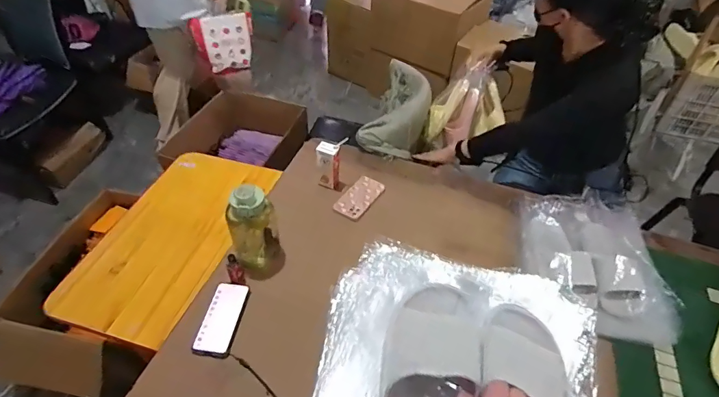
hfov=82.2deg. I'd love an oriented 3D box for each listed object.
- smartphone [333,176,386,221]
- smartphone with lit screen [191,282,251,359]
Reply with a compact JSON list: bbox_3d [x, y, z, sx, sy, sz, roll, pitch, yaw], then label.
[{"bbox_3d":[0.001,-0.004,1.178,0.081,0.016,0.154,29,51,19],"label":"smartphone"},{"bbox_3d":[-0.290,0.254,0.880,0.075,0.014,0.164,7,46,5],"label":"smartphone with lit screen"}]

